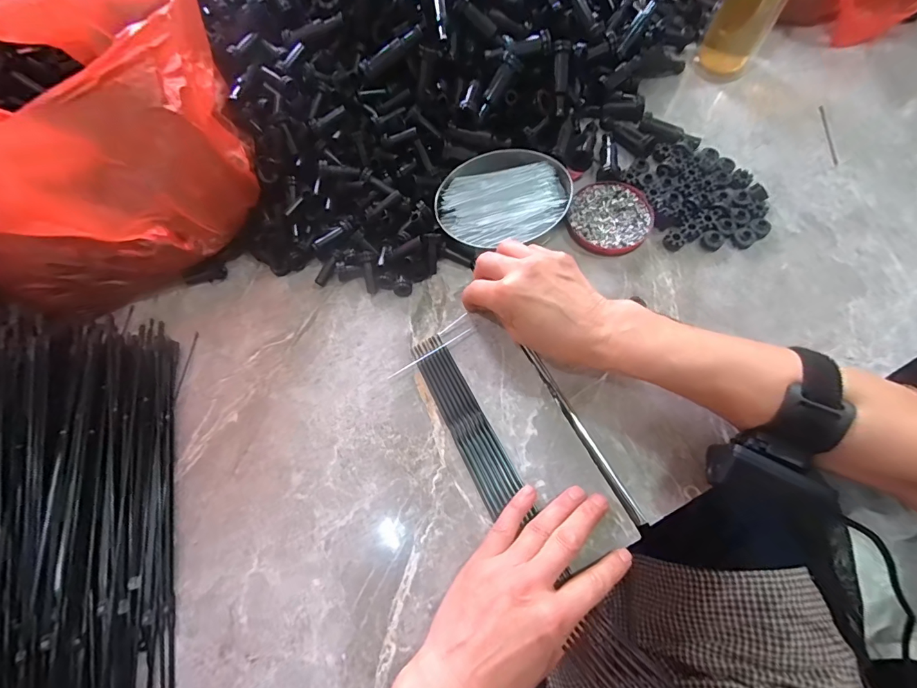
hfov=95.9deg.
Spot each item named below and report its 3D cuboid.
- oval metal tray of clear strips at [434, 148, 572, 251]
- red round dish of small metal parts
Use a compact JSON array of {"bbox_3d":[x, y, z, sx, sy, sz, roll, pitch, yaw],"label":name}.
[{"bbox_3d":[0.047,-0.148,0.420,0.137,0.018,0.102,-19,71,-5],"label":"oval metal tray of clear strips"},{"bbox_3d":[0.152,-0.129,0.416,0.079,0.009,0.082,0,71,1],"label":"red round dish of small metal parts"}]

